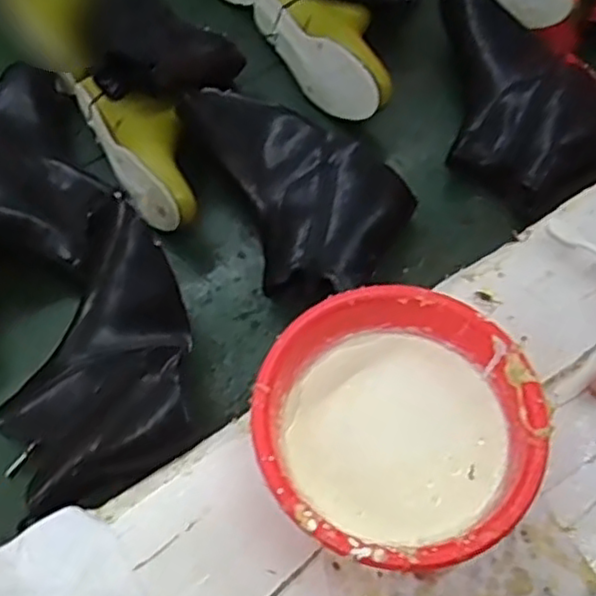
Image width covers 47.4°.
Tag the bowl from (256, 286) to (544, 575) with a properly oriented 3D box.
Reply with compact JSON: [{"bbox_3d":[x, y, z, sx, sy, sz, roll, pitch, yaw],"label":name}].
[{"bbox_3d":[0.070,0.093,0.482,0.186,0.075,0.185,-2,61,3],"label":"bowl"}]

